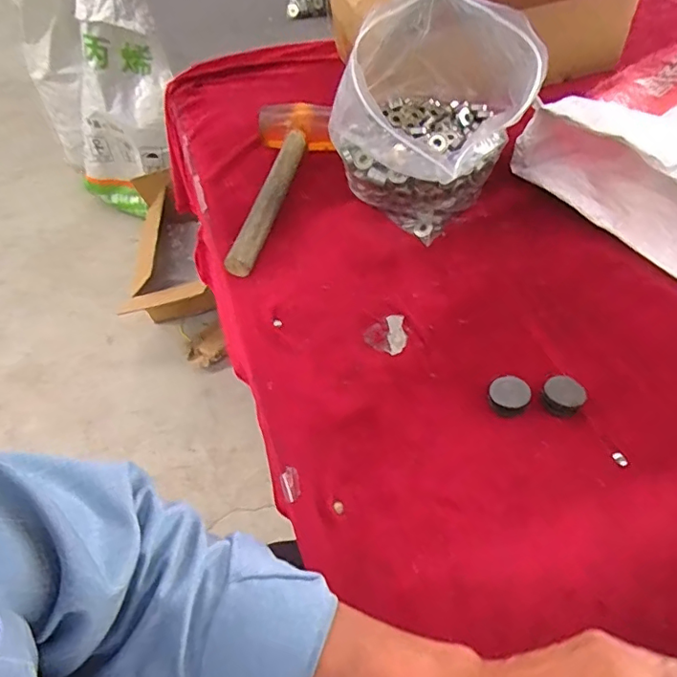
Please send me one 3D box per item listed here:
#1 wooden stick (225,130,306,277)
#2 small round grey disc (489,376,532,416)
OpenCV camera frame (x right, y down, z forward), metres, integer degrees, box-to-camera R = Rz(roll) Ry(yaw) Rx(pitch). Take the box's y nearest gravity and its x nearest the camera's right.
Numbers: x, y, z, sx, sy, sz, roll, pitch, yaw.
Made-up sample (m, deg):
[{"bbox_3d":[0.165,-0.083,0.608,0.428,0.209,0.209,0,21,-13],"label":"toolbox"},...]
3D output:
[{"bbox_3d":[-0.078,-0.159,0.612,0.020,0.030,0.219,10,54,13],"label":"wooden stick"},{"bbox_3d":[0.144,0.049,0.451,0.032,0.019,0.029,7,53,12],"label":"small round grey disc"}]

